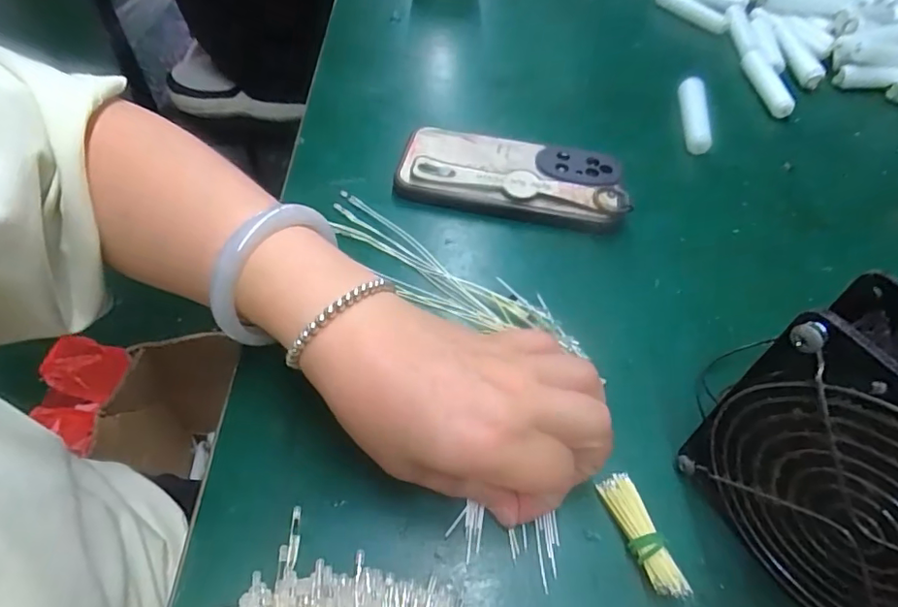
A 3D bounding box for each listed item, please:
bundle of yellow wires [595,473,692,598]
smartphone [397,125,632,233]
[{"bbox_3d":[0.082,0.100,0.233,0.013,0.017,0.052,-14,52,-12],"label":"bundle of yellow wires"},{"bbox_3d":[0.042,-0.088,0.377,0.155,0.017,0.071,11,51,8],"label":"smartphone"}]

